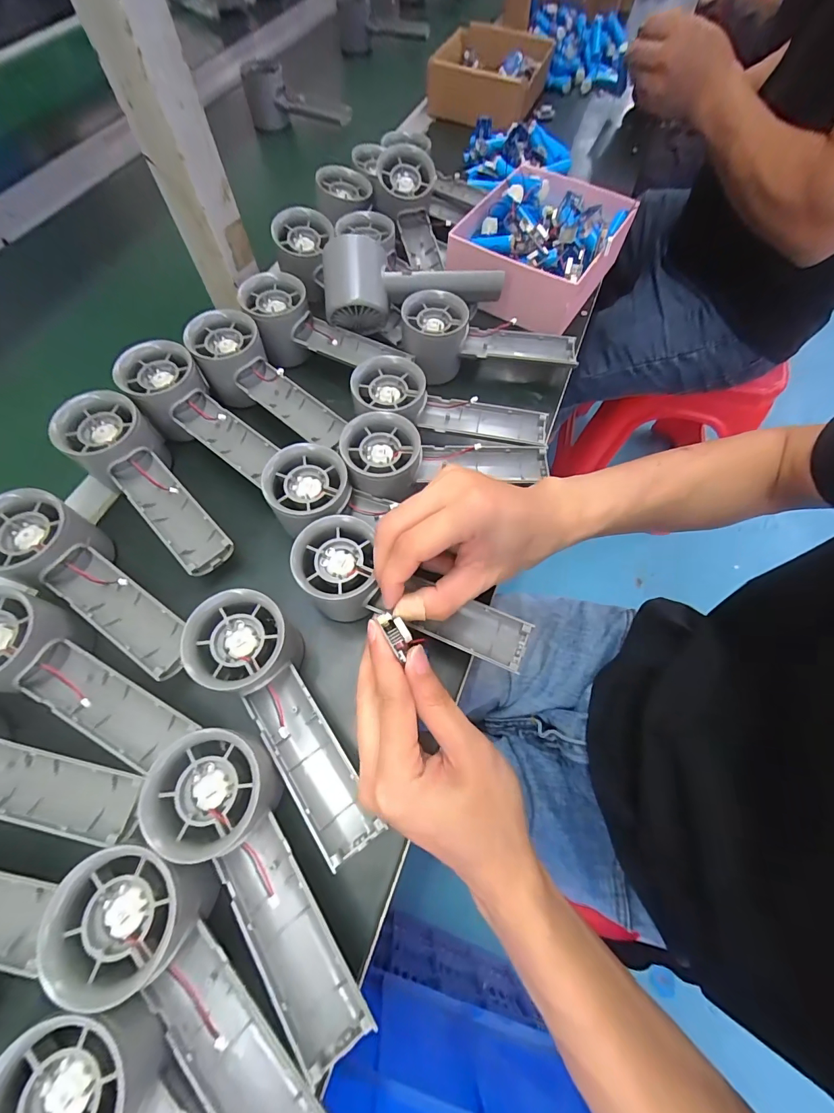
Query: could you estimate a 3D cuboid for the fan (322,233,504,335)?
[{"bbox_3d":[-0.005,-0.249,0.372,0.158,0.055,0.061,-10,67,-7],"label":"fan"}]

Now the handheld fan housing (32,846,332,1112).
[{"bbox_3d":[-0.098,0.202,0.186,0.060,0.029,0.157,-40,86,-18],"label":"handheld fan housing"}]

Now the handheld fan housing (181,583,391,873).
[{"bbox_3d":[-0.077,0.094,0.241,0.056,0.033,0.158,-31,84,-15],"label":"handheld fan housing"}]

